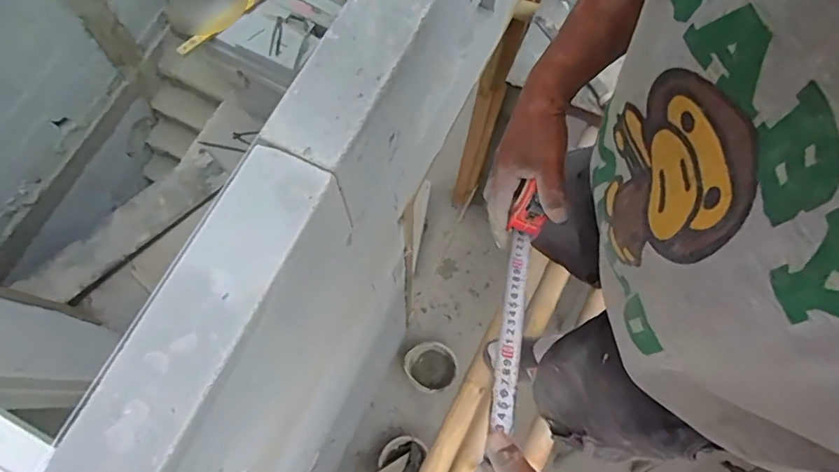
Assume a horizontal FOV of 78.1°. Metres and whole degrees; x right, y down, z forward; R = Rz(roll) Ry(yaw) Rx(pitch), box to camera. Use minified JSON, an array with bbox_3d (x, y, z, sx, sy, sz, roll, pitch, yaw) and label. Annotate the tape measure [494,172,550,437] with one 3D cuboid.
[{"bbox_3d":[0.091,0.063,0.483,0.031,0.053,0.229,12,61,2],"label":"tape measure"}]

